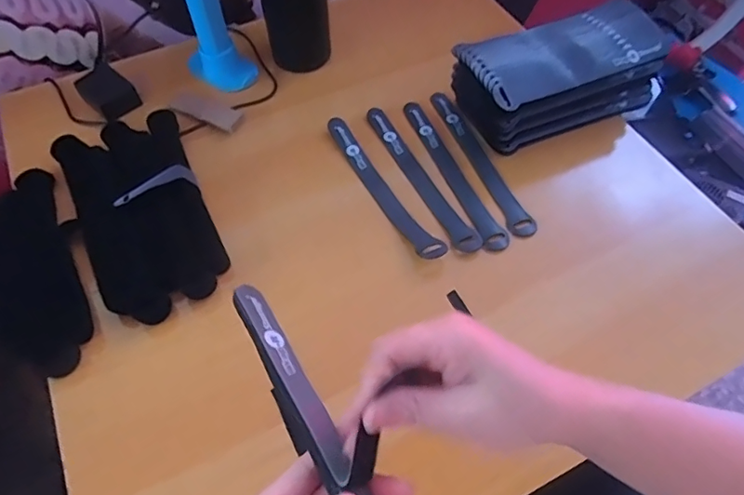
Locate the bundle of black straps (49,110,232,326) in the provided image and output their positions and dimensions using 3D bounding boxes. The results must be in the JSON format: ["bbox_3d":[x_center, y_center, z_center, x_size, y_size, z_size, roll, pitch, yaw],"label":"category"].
[{"bbox_3d":[-0.207,-0.038,0.473,0.109,0.030,0.221,-27,62,-15],"label":"bundle of black straps"}]

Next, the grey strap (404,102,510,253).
[{"bbox_3d":[0.077,-0.078,0.503,0.023,0.010,0.195,-18,60,-10],"label":"grey strap"}]

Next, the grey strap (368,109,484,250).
[{"bbox_3d":[0.044,-0.070,0.499,0.022,0.010,0.192,-24,61,-13],"label":"grey strap"}]

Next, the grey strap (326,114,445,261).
[{"bbox_3d":[0.008,-0.060,0.485,0.022,0.025,0.192,-25,62,-14],"label":"grey strap"}]

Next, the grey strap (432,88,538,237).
[{"bbox_3d":[0.103,-0.091,0.511,0.024,0.006,0.195,-18,60,-10],"label":"grey strap"}]

